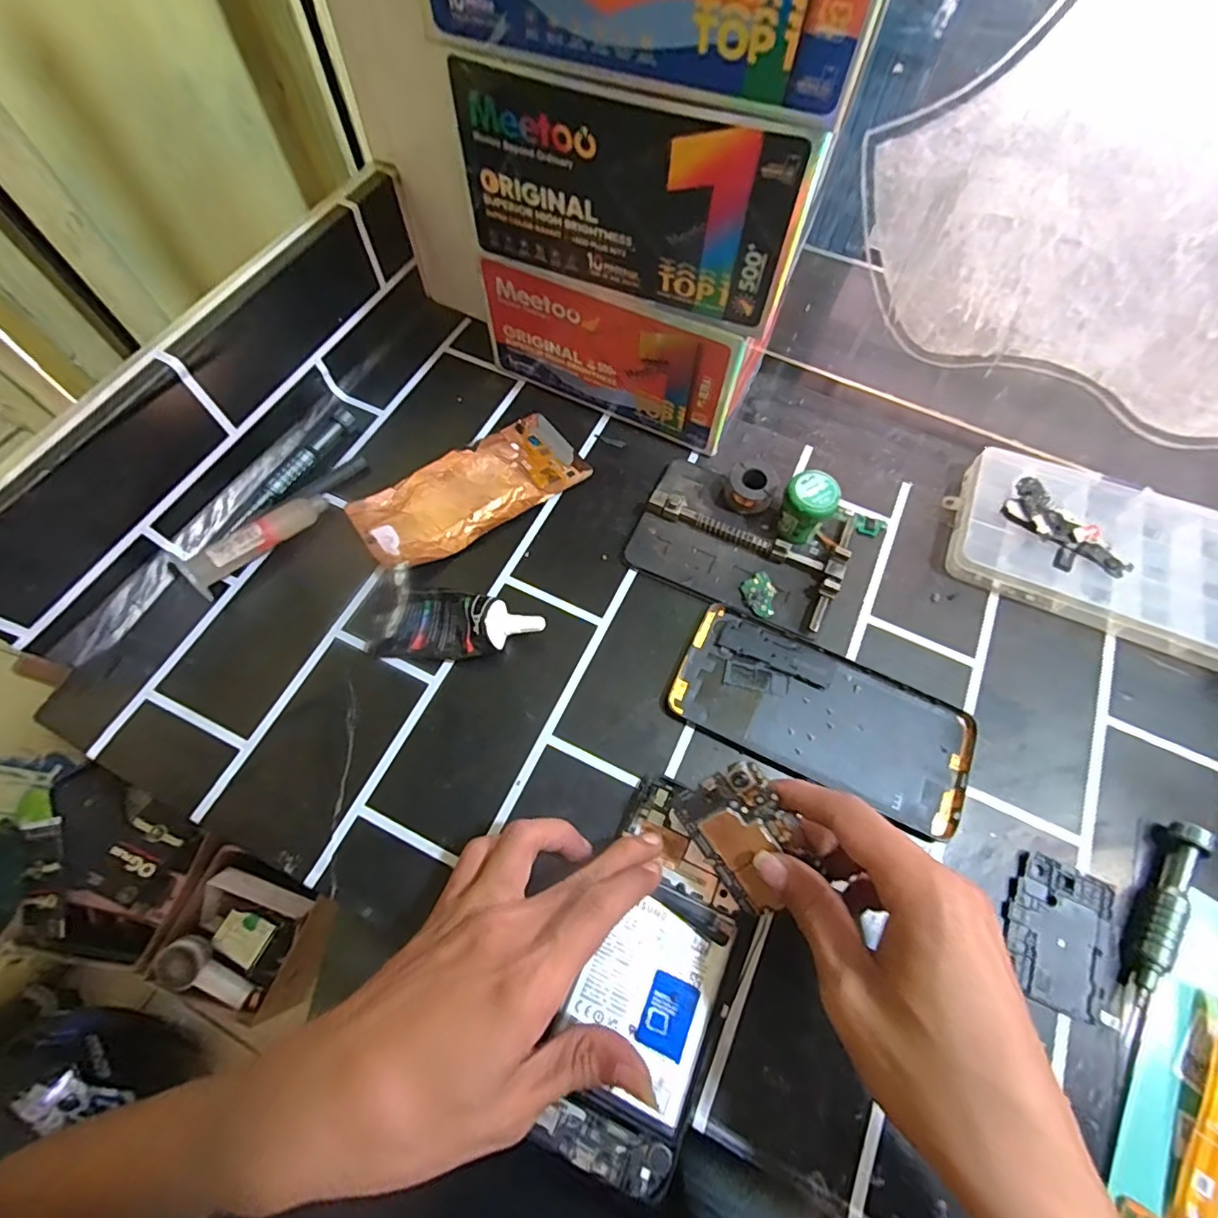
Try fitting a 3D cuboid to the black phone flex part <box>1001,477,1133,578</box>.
[{"bbox_3d":[0.277,-0.047,0.342,0.032,0.008,0.076,-34,74,-4],"label":"black phone flex part"}]

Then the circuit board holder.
[{"bbox_3d":[0.082,-0.042,0.353,0.126,0.021,0.084,25,68,9],"label":"circuit board holder"}]

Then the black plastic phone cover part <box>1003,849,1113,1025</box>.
[{"bbox_3d":[0.221,0.159,0.276,0.044,0.004,0.066,25,68,9],"label":"black plastic phone cover part"}]

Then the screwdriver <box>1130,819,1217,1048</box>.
[{"bbox_3d":[0.272,0.154,0.276,0.015,0.017,0.108,32,70,12],"label":"screwdriver"}]

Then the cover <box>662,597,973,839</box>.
[{"bbox_3d":[0.120,0.059,0.317,0.161,0.006,0.074,23,68,9],"label":"cover"}]

